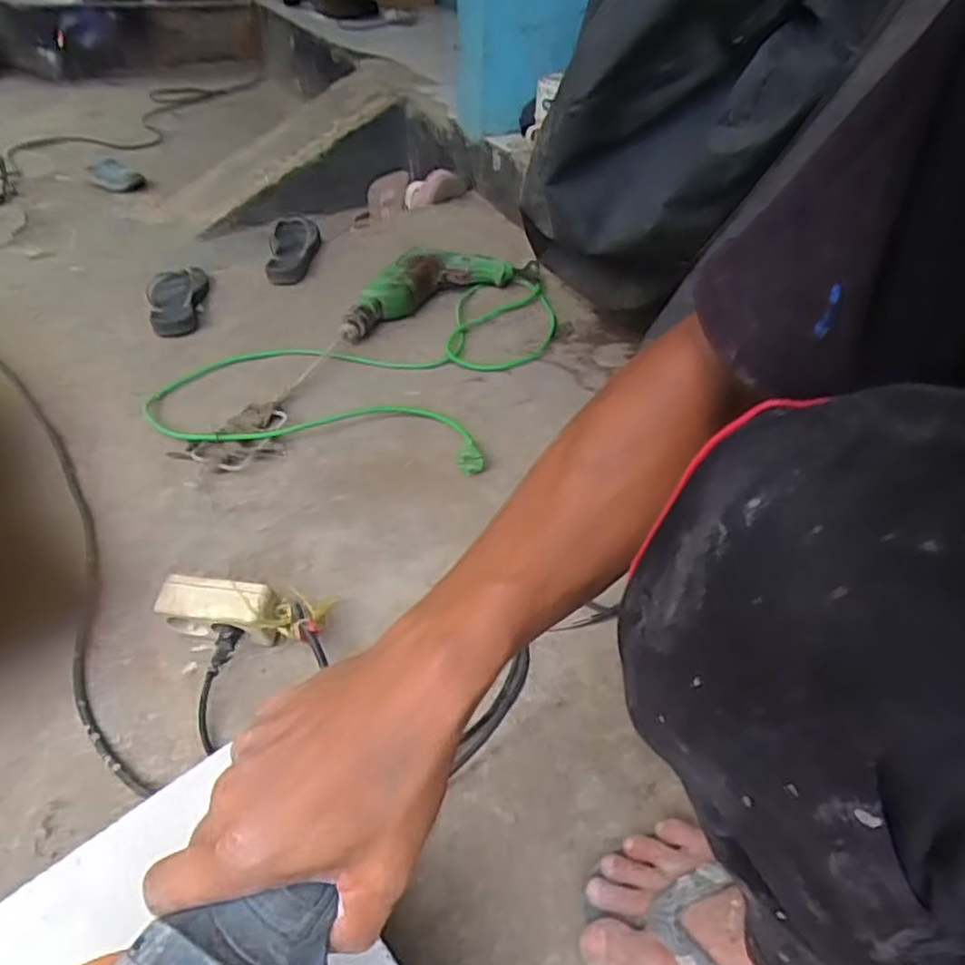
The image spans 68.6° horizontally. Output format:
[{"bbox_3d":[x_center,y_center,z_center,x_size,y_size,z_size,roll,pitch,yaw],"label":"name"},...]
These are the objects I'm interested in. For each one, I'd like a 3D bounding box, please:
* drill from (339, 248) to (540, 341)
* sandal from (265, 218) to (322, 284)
[{"bbox_3d":[-0.079,-0.324,1.138,0.344,0.077,0.096,-19,46,-18],"label":"drill"},{"bbox_3d":[-0.348,-0.416,1.294,0.079,0.055,0.175,2,60,6],"label":"sandal"}]

